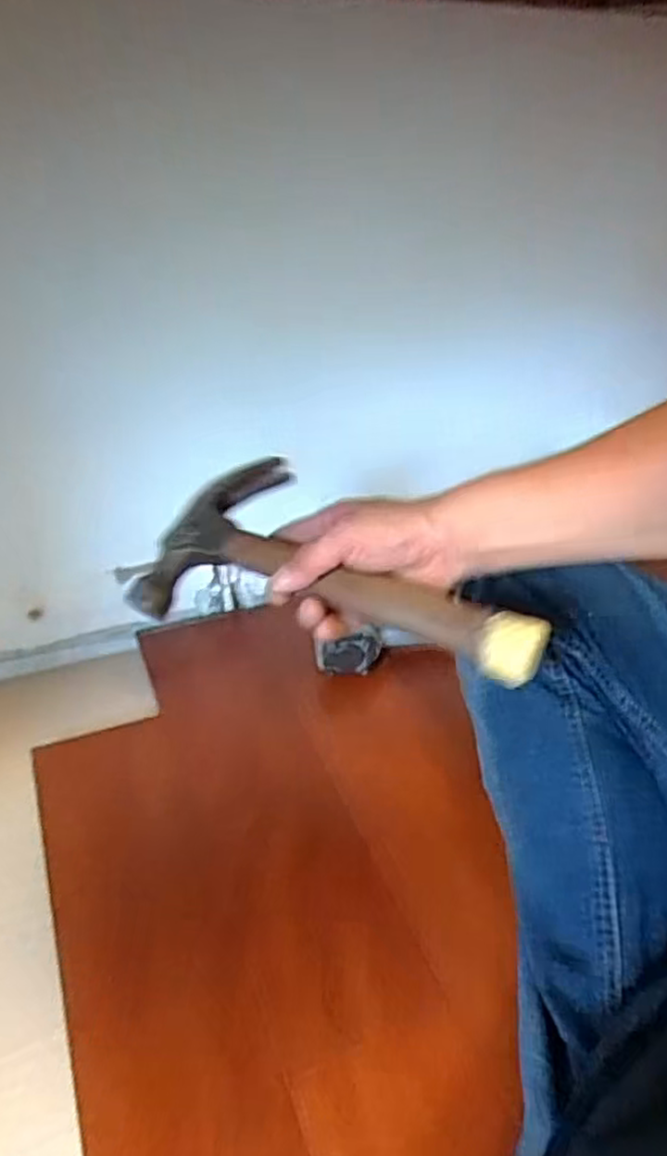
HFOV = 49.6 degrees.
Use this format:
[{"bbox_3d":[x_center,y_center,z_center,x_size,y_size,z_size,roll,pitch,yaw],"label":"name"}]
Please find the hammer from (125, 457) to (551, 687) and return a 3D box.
[{"bbox_3d":[0.004,-0.018,0.509,0.289,0.024,0.137,8,65,20],"label":"hammer"}]

